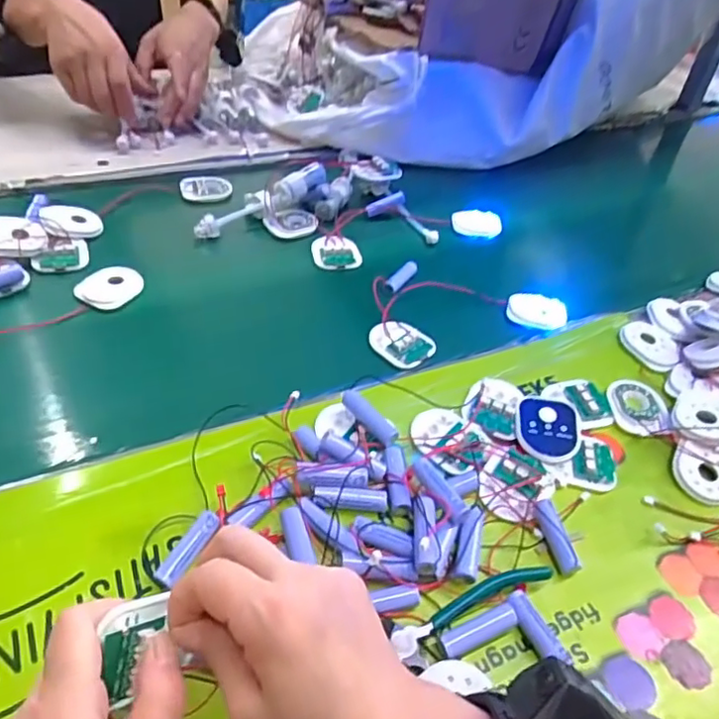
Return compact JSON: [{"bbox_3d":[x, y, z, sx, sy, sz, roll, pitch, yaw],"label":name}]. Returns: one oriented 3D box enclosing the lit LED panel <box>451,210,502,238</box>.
[{"bbox_3d":[0.138,-0.161,0.729,0.059,0.015,0.042,16,43,9],"label":"lit LED panel"}]

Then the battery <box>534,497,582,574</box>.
[{"bbox_3d":[0.132,0.118,0.411,0.013,0.016,0.049,-10,62,-19],"label":"battery"}]

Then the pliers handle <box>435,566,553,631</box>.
[{"bbox_3d":[0.079,0.141,0.377,0.081,0.015,0.016,-12,46,-21],"label":"pliers handle"}]

